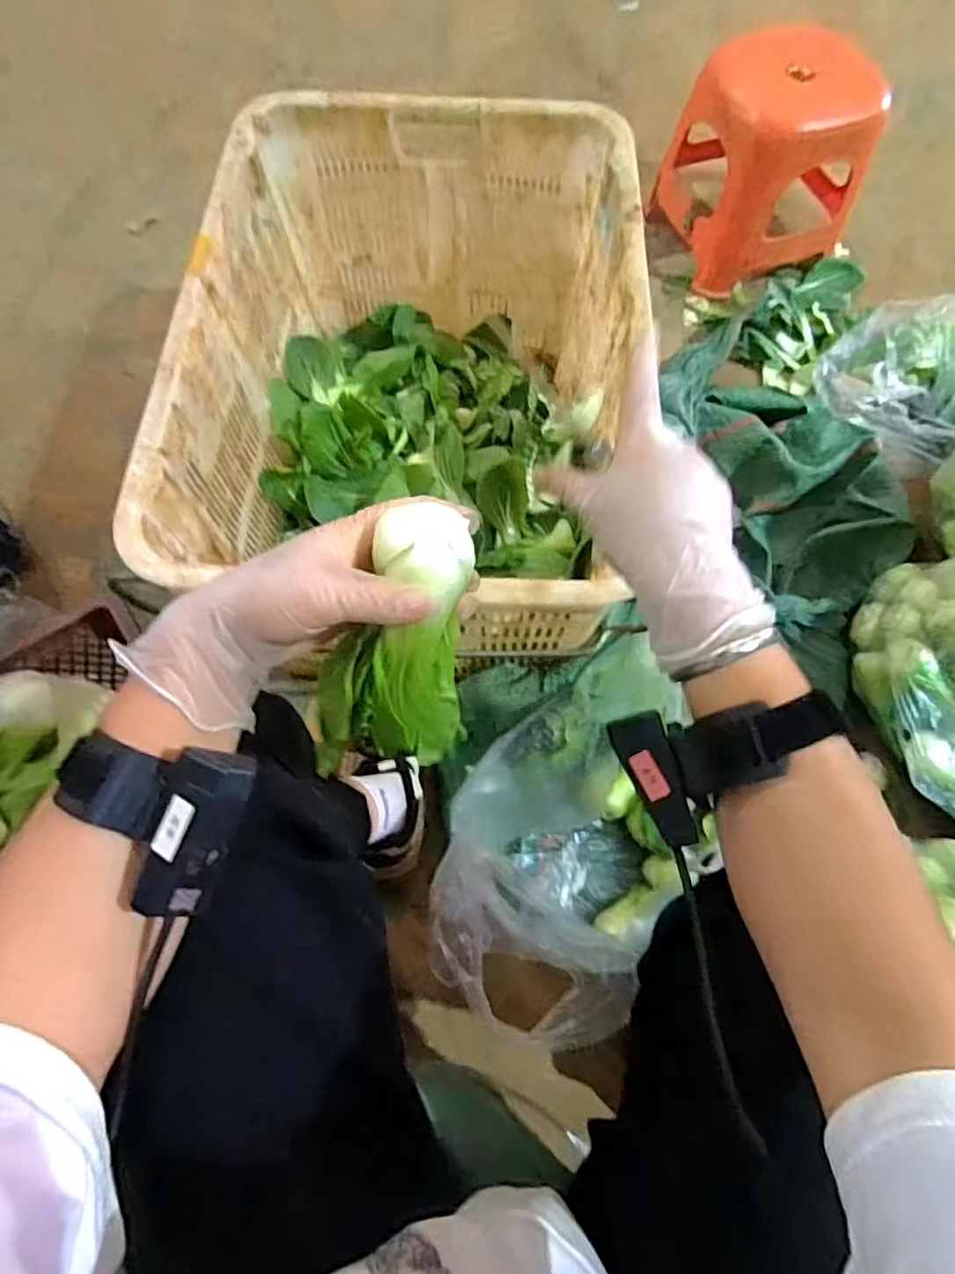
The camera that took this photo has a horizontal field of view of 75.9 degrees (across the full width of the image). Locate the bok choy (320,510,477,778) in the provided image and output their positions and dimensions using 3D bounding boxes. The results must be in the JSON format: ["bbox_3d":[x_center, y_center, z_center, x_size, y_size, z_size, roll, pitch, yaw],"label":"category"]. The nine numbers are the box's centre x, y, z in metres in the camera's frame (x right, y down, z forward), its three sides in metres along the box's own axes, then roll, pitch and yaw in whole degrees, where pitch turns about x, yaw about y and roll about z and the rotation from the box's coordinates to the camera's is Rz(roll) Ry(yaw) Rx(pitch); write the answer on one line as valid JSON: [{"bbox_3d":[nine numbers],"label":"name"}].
[{"bbox_3d":[-0.043,0.010,0.338,0.080,0.165,0.041,20,26,7],"label":"bok choy"}]

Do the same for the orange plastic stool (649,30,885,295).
[{"bbox_3d":[0.487,-0.813,1.045,0.246,0.269,0.253,-18,69,-9],"label":"orange plastic stool"}]

